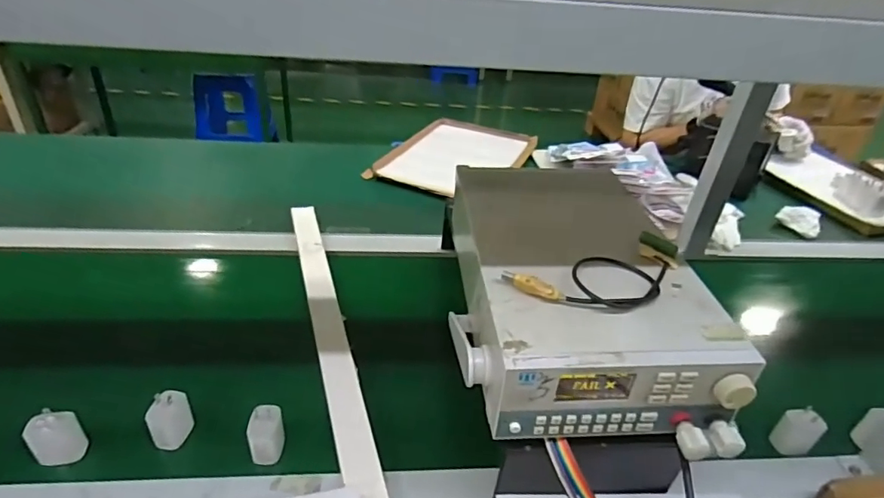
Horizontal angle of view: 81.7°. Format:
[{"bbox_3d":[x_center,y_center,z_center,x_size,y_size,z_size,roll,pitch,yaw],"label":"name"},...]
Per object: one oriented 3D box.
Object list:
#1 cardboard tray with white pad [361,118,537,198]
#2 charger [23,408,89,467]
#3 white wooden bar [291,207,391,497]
[{"bbox_3d":[0.041,-0.217,1.203,0.288,0.033,0.381,16,36,16],"label":"cardboard tray with white pad"},{"bbox_3d":[-0.392,0.191,0.520,0.029,0.056,0.043,28,40,30],"label":"charger"},{"bbox_3d":[-0.154,0.099,0.688,0.043,0.012,0.578,-10,37,-17],"label":"white wooden bar"}]

